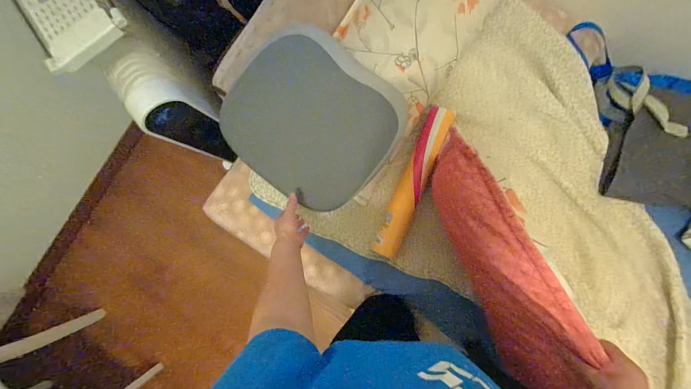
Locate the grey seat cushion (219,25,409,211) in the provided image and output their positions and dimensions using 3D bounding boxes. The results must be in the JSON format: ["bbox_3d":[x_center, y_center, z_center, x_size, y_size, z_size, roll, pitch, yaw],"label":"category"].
[{"bbox_3d":[-0.066,-0.169,0.696,0.380,0.053,0.351,37,93,-16],"label":"grey seat cushion"}]

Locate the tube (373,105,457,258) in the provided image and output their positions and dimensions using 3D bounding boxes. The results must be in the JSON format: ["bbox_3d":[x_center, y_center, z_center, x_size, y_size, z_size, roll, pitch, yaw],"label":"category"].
[{"bbox_3d":[0.173,-0.032,0.755,0.066,0.057,0.398,24,89,5],"label":"tube"}]

